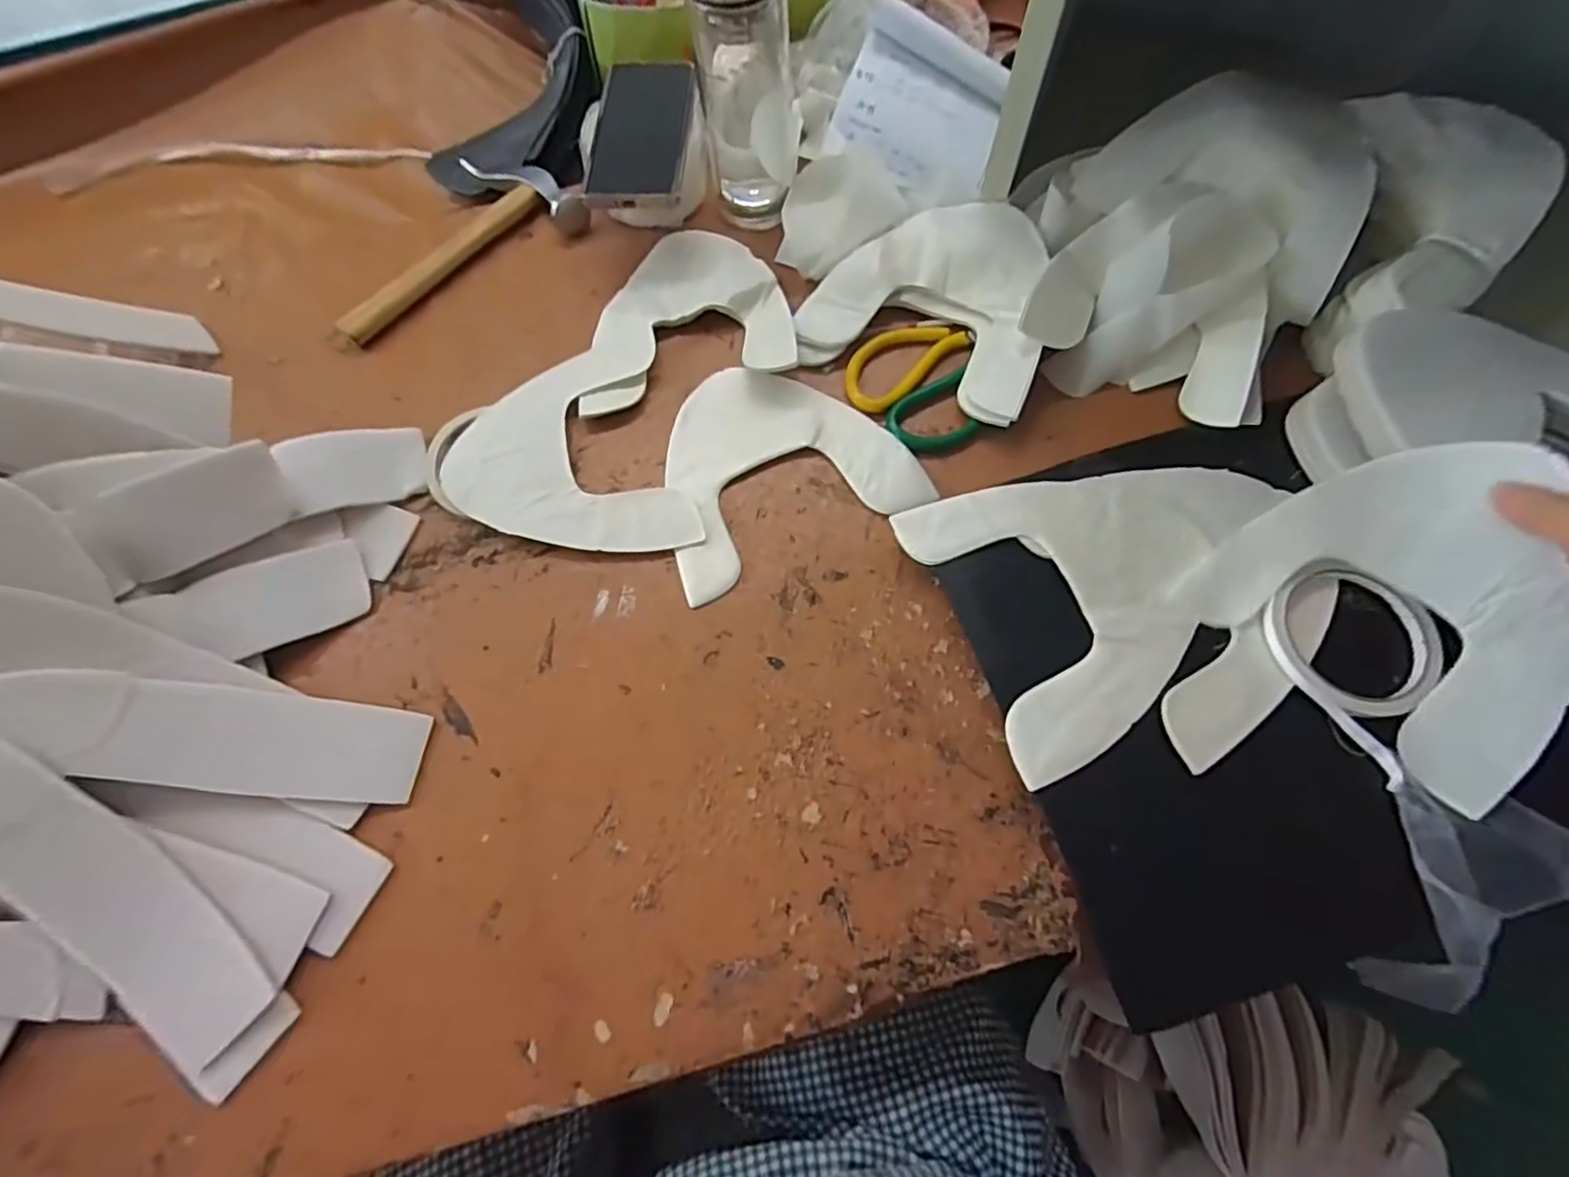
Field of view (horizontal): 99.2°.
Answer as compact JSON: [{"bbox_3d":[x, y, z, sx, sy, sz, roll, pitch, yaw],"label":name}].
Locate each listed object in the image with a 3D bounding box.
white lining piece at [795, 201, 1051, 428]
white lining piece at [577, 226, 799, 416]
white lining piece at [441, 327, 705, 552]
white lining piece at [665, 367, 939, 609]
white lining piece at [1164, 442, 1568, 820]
[{"bbox_3d":[0.120,-0.224,0.509,0.175,0.029,0.172,25,72,12],"label":"white lining piece"},{"bbox_3d":[-0.081,-0.216,0.520,0.161,0.023,0.151,-9,69,-1],"label":"white lining piece"},{"bbox_3d":[-0.158,-0.095,0.482,0.162,0.008,0.178,-16,69,-4],"label":"white lining piece"},{"bbox_3d":[-0.012,-0.096,0.482,0.177,0.008,0.164,-25,70,-7],"label":"white lining piece"},{"bbox_3d":[0.316,0.012,0.357,0.163,0.077,0.178,-1,69,2],"label":"white lining piece"}]

